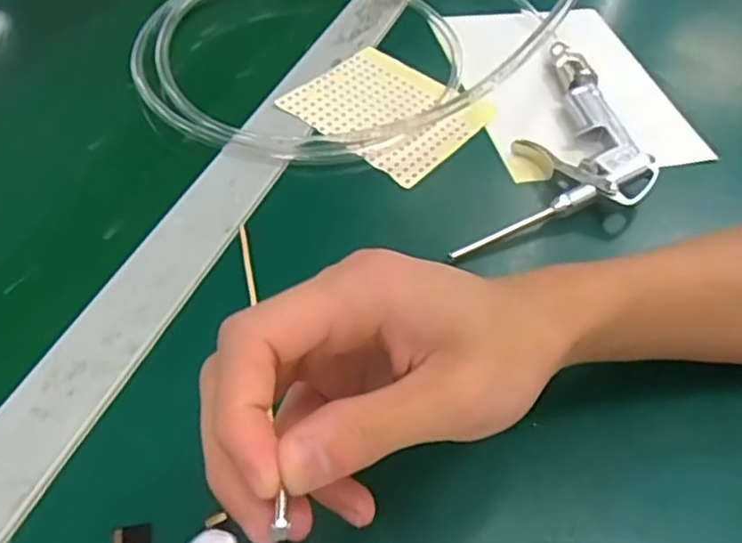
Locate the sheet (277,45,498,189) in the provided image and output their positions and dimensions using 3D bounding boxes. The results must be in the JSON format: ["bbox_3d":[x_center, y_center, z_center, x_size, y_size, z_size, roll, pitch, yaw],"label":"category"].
[{"bbox_3d":[0.012,-0.108,0.459,0.113,0.008,0.100,32,56,19],"label":"sheet"}]

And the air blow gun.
[{"bbox_3d":[0.130,-0.071,0.428,0.086,0.029,0.206,23,52,12],"label":"air blow gun"}]

